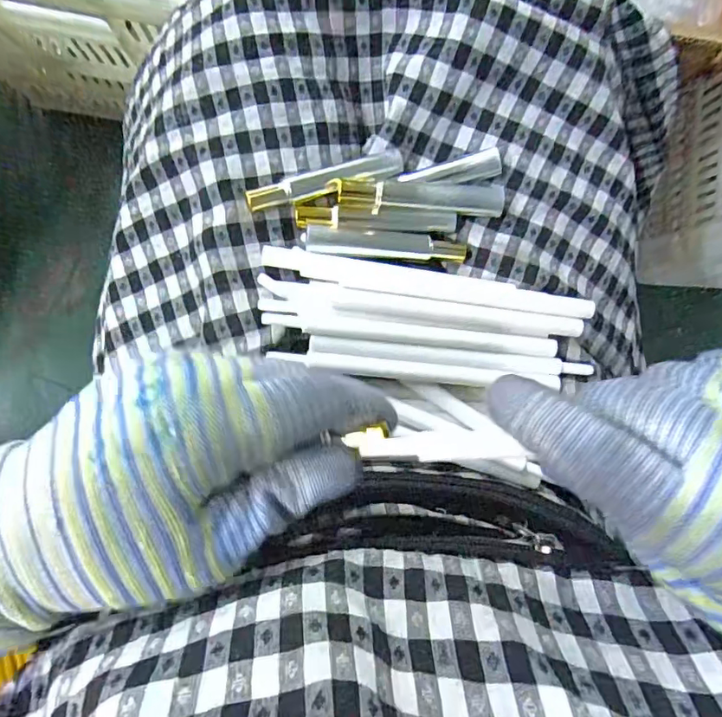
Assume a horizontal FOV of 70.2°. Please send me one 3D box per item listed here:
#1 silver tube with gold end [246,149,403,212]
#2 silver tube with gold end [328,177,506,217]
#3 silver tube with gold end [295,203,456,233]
[{"bbox_3d":[-0.018,-0.094,0.271,0.084,0.014,0.012,-18,93,-4],"label":"silver tube with gold end"},{"bbox_3d":[0.031,-0.088,0.273,0.091,0.019,0.019,2,91,-5],"label":"silver tube with gold end"},{"bbox_3d":[0.009,-0.076,0.278,0.086,0.008,0.012,1,91,-5],"label":"silver tube with gold end"}]

